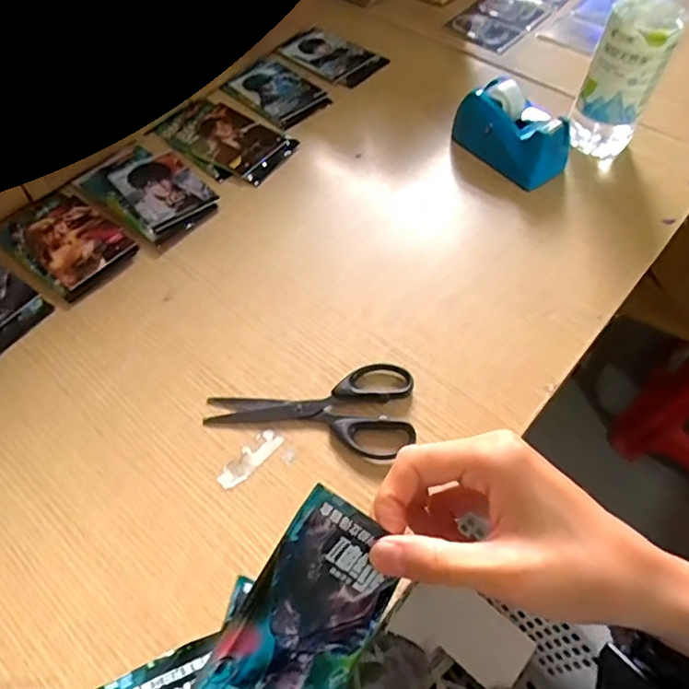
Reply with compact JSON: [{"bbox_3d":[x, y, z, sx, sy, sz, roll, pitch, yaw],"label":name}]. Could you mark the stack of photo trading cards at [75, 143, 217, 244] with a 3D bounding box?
[{"bbox_3d":[-0.193,-0.155,0.547,0.137,0.007,0.089,36,64,22],"label":"stack of photo trading cards"}]

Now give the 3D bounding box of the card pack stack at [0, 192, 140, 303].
[{"bbox_3d":[-0.255,-0.095,0.511,0.122,0.008,0.080,34,63,21],"label":"card pack stack"}]

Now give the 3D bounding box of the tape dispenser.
[{"bbox_3d":[0.161,-0.206,0.541,0.050,0.063,0.119,-35,63,-21],"label":"tape dispenser"}]

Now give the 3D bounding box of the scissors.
[{"bbox_3d":[-0.023,0.041,0.414,0.150,0.013,0.069,8,57,6],"label":"scissors"}]

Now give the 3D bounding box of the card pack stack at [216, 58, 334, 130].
[{"bbox_3d":[-0.082,-0.288,0.637,0.079,0.008,0.124,-39,64,-22],"label":"card pack stack"}]

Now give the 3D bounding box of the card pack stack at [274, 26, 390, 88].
[{"bbox_3d":[-0.020,-0.352,0.675,0.125,0.007,0.086,35,63,21],"label":"card pack stack"}]

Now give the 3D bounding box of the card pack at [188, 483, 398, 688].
[{"bbox_3d":[-0.018,0.129,0.249,0.070,0.007,0.113,42,74,-24],"label":"card pack"}]

